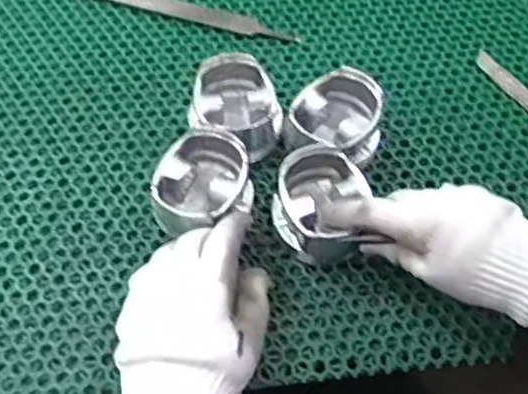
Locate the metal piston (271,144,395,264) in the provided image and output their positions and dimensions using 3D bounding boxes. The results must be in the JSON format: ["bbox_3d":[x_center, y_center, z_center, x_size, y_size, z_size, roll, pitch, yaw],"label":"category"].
[{"bbox_3d":[0.042,0.008,0.482,0.067,0.055,0.073,-10,60,-8],"label":"metal piston"}]

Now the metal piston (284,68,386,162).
[{"bbox_3d":[0.057,-0.061,0.528,0.074,0.052,0.086,14,59,7],"label":"metal piston"}]

